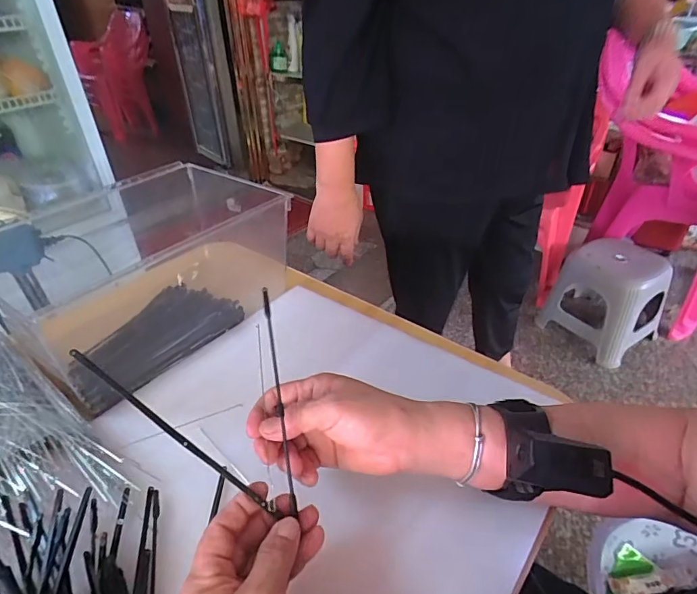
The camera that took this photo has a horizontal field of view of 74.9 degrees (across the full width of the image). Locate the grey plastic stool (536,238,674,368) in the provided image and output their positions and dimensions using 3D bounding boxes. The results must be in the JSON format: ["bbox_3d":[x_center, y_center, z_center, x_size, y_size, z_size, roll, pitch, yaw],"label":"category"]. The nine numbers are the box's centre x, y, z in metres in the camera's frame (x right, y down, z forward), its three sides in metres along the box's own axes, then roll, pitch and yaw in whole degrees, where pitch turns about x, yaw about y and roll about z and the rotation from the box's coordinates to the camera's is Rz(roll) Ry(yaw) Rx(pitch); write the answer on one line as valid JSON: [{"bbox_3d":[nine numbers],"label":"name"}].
[{"bbox_3d":[0.863,-0.003,1.535,0.325,0.299,0.299,-23,42,-28],"label":"grey plastic stool"}]

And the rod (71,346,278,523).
[{"bbox_3d":[-0.108,0.089,0.293,0.166,0.005,0.006,42,41,-8],"label":"rod"}]

